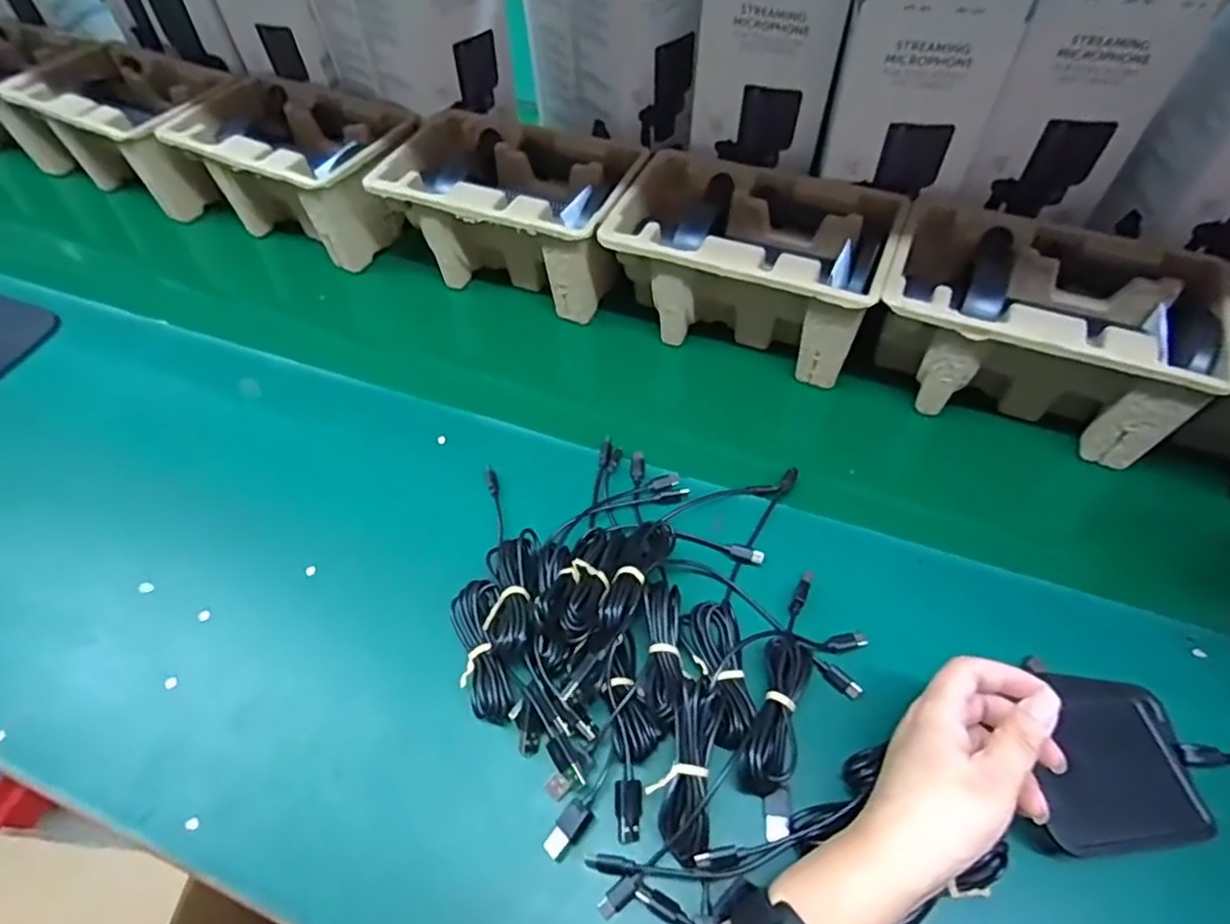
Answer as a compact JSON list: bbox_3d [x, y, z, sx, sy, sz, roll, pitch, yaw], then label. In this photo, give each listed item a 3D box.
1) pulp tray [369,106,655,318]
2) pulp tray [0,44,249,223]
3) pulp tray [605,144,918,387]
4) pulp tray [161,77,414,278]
[{"bbox_3d":[-0.104,-0.242,0.650,0.240,0.104,0.148,19,54,13],"label":"pulp tray"},{"bbox_3d":[-0.525,-0.376,0.762,0.260,0.105,0.147,21,55,14],"label":"pulp tray"},{"bbox_3d":[0.116,-0.180,0.594,0.232,0.102,0.166,21,55,14],"label":"pulp tray"},{"bbox_3d":[-0.325,-0.304,0.703,0.232,0.104,0.151,24,56,16],"label":"pulp tray"}]

